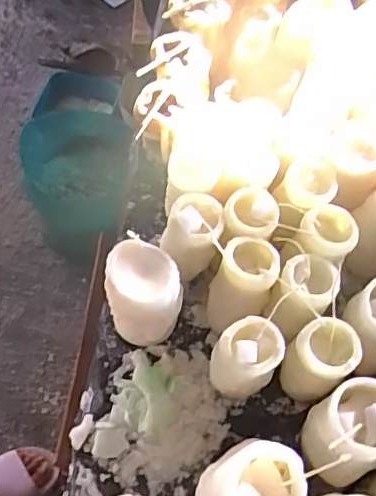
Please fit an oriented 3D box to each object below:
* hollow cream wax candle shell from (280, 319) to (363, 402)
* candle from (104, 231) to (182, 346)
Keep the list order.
[{"bbox_3d":[0.116,0.102,0.519,0.051,0.090,0.050,1,61,-2],"label":"hollow cream wax candle shell"},{"bbox_3d":[-0.043,0.041,0.546,0.066,0.097,0.077,-11,62,-8],"label":"candle"}]

